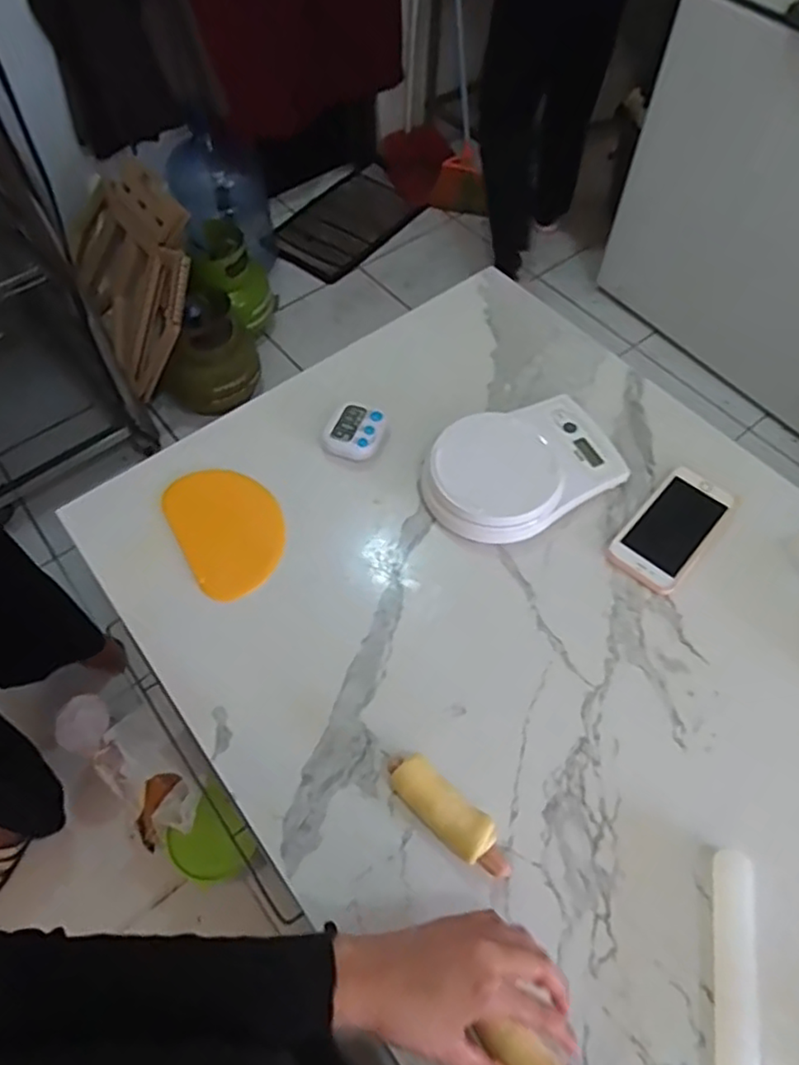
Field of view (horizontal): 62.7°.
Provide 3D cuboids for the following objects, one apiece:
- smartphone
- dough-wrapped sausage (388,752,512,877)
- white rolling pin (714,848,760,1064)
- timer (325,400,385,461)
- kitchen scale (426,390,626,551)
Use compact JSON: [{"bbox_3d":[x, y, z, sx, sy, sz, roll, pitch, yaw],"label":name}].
[{"bbox_3d":[0.263,-0.005,0.630,0.069,0.011,0.133,37,67,22],"label":"smartphone"},{"bbox_3d":[0.037,0.216,0.501,0.111,0.033,0.035,37,67,21],"label":"dough-wrapped sausage"},{"bbox_3d":[0.219,0.331,0.425,0.025,0.026,0.224,12,60,9],"label":"white rolling pin"},{"bbox_3d":[-0.047,-0.106,0.693,0.054,0.017,0.062,14,60,10],"label":"timer"},{"bbox_3d":[0.122,-0.069,0.657,0.197,0.034,0.141,-21,60,-10],"label":"kitchen scale"}]

